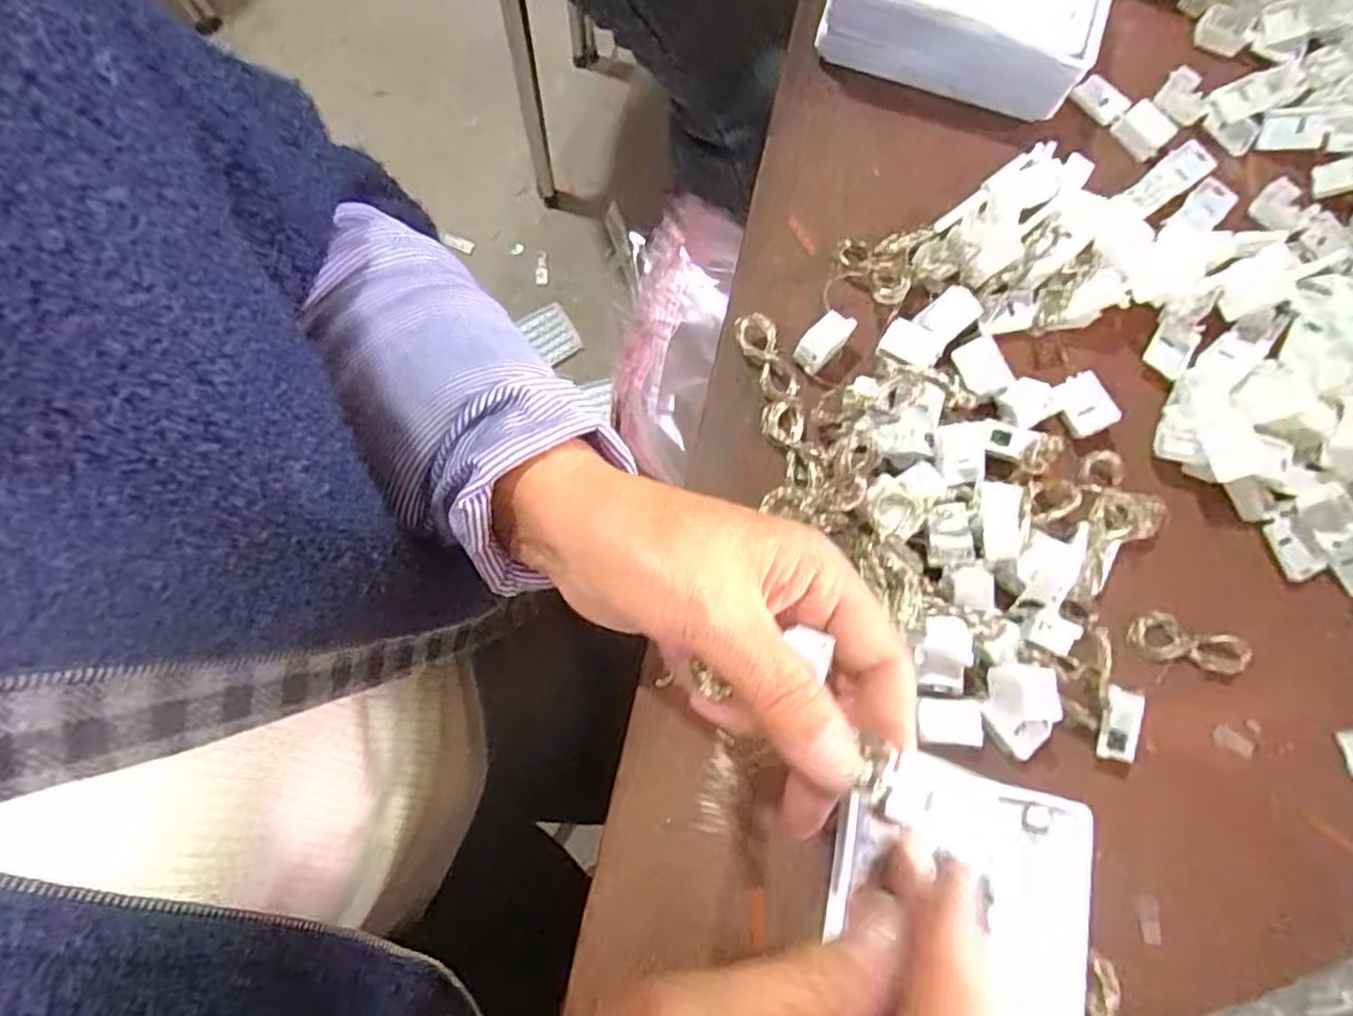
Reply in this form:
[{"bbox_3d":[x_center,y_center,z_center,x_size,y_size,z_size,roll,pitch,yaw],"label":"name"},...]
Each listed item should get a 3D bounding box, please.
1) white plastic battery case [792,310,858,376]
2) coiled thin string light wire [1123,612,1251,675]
[{"bbox_3d":[0.071,-0.079,0.335,0.015,0.018,0.030,40,80,8],"label":"white plastic battery case"},{"bbox_3d":[0.230,0.061,0.316,0.045,0.007,0.021,11,76,18],"label":"coiled thin string light wire"}]

